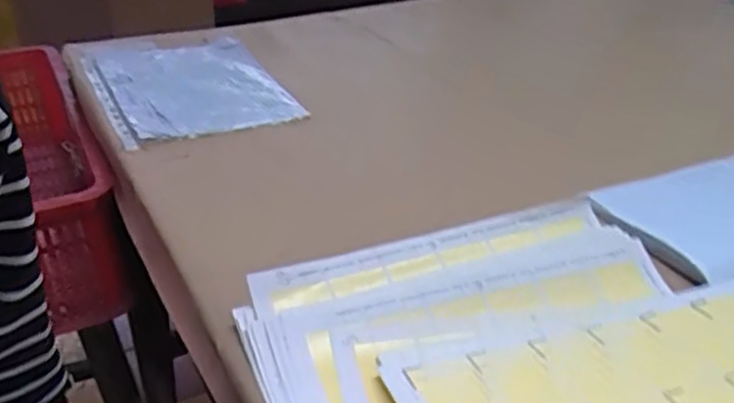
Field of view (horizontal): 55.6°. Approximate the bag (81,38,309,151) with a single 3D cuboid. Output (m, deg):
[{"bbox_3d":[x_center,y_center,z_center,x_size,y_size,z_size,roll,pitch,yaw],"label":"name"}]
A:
[{"bbox_3d":[-0.242,-0.156,0.936,0.222,0.014,0.319,-15,36,-24],"label":"bag"}]

